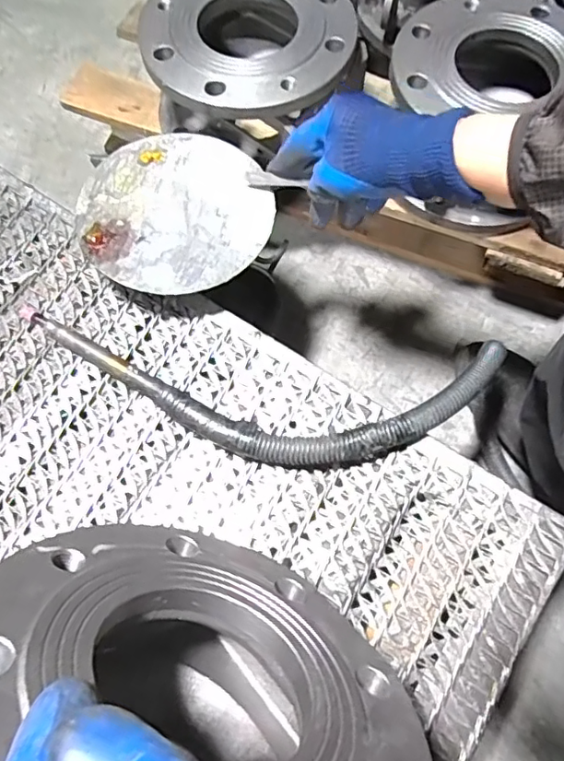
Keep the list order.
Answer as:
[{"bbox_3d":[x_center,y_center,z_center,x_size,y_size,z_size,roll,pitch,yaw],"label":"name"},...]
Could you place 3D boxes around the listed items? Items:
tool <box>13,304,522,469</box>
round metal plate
[{"bbox_3d":[-0.020,0.006,0.445,0.409,0.031,0.122,3,69,1],"label":"tool"},{"bbox_3d":[-0.093,-0.149,0.475,0.161,0.006,0.160,0,69,0],"label":"round metal plate"}]

